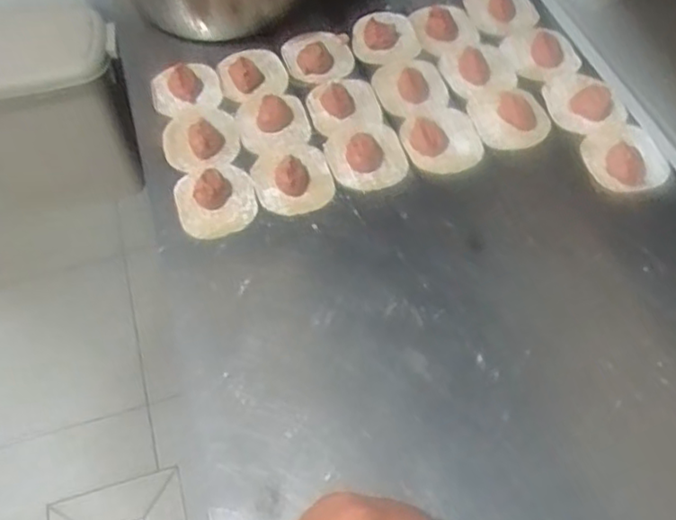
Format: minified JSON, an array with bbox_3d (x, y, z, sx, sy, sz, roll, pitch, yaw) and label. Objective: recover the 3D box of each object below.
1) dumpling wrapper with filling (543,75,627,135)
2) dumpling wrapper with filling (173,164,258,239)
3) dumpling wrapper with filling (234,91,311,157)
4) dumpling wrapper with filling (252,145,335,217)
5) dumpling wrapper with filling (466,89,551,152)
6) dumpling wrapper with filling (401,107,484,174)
[{"bbox_3d":[0.246,-0.162,0.697,0.068,0.010,0.079,-16,56,-8],"label":"dumpling wrapper with filling"},{"bbox_3d":[-0.116,-0.063,0.641,0.073,0.022,0.082,-14,56,-8],"label":"dumpling wrapper with filling"},{"bbox_3d":[-0.068,-0.144,0.700,0.069,0.015,0.084,-14,56,-8],"label":"dumpling wrapper with filling"},{"bbox_3d":[-0.044,-0.082,0.651,0.072,0.025,0.083,-13,56,-7],"label":"dumpling wrapper with filling"},{"bbox_3d":[0.172,-0.145,0.694,0.070,0.013,0.077,-1,55,1],"label":"dumpling wrapper with filling"},{"bbox_3d":[0.101,-0.127,0.675,0.074,0.022,0.074,-14,56,-7],"label":"dumpling wrapper with filling"}]

